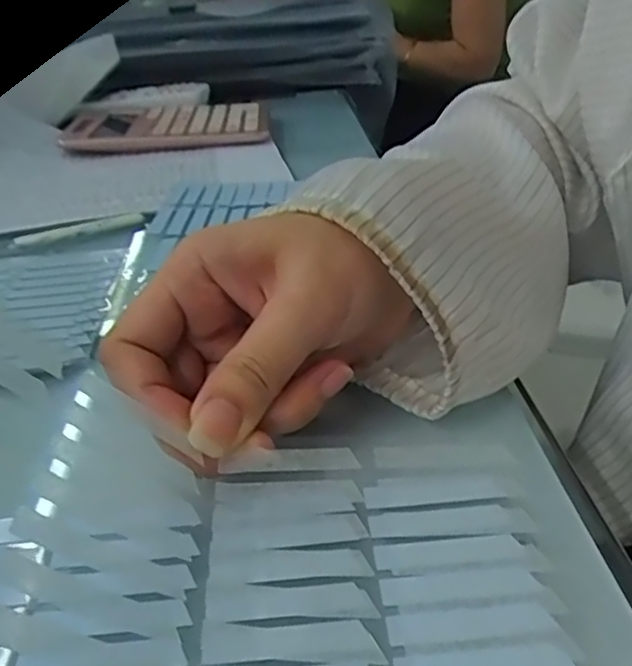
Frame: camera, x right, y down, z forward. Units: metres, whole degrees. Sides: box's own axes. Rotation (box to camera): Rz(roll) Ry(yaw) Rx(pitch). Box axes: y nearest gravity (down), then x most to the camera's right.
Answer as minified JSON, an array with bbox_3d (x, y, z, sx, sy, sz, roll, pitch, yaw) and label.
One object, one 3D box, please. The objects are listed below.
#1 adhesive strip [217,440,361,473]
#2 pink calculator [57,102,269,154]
[{"bbox_3d":[-0.008,0.037,0.203,0.040,0.004,0.009,-1,30,-3],"label":"adhesive strip"},{"bbox_3d":[-0.142,-0.200,0.643,0.207,0.027,0.124,-2,31,4],"label":"pink calculator"}]

